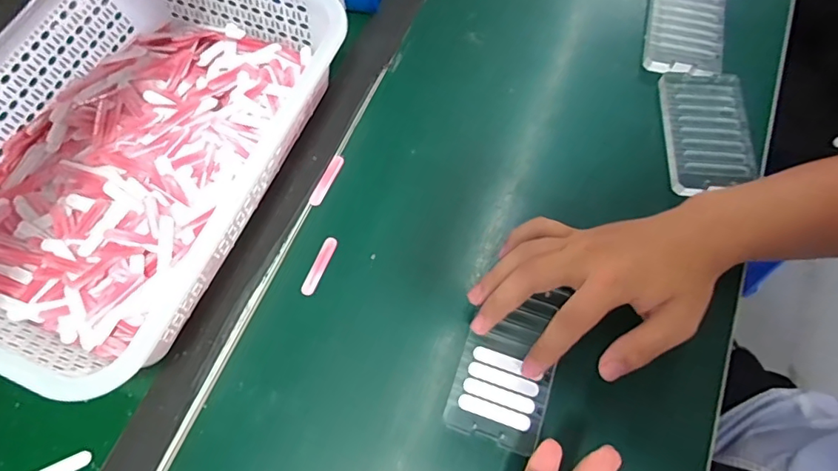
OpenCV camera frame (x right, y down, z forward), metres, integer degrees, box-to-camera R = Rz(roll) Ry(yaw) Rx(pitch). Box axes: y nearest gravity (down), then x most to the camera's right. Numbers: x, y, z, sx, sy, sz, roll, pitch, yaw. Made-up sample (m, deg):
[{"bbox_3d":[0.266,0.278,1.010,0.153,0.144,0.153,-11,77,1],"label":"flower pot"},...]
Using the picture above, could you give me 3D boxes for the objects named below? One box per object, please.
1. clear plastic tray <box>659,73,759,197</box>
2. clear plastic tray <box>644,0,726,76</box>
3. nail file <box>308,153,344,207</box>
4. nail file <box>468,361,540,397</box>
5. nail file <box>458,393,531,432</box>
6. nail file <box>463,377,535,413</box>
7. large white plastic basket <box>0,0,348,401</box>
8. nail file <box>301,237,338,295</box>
[{"bbox_3d":[0.256,-0.090,0.455,0.071,0.017,0.125,5,67,5],"label":"clear plastic tray"},{"bbox_3d":[0.264,-0.211,0.500,0.069,0.006,0.129,15,68,9],"label":"clear plastic tray"},{"bbox_3d":[-0.080,-0.049,0.443,0.011,0.004,0.052,22,69,12],"label":"nail file"},{"bbox_3d":[0.061,0.103,0.366,0.051,0.004,0.011,18,68,10],"label":"nail file"},{"bbox_3d":[0.053,0.124,0.358,0.051,0.004,0.011,18,68,10],"label":"nail file"},{"bbox_3d":[0.057,0.114,0.361,0.051,0.004,0.011,17,68,10],"label":"nail file"},{"bbox_3d":[-0.245,-0.075,0.420,0.241,0.081,0.349,20,69,11],"label":"large white plastic basket"},{"bbox_3d":[-0.081,0.024,0.412,0.012,0.004,0.051,19,69,11],"label":"nail file"}]

